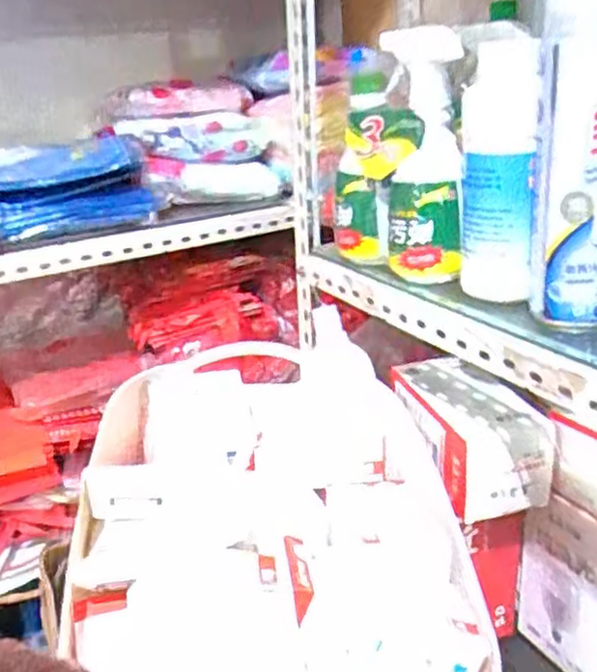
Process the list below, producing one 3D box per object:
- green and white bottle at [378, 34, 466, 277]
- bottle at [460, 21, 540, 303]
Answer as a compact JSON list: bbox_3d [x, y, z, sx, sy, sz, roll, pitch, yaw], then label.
[{"bbox_3d":[0.105,-0.151,0.604,0.066,0.196,0.085,0,22,11],"label":"green and white bottle"},{"bbox_3d":[0.151,-0.122,0.534,0.054,0.193,0.057,3,23,17],"label":"bottle"}]

